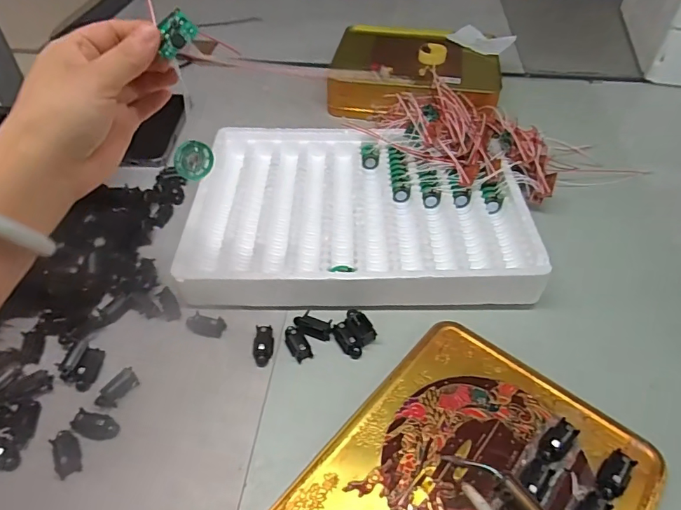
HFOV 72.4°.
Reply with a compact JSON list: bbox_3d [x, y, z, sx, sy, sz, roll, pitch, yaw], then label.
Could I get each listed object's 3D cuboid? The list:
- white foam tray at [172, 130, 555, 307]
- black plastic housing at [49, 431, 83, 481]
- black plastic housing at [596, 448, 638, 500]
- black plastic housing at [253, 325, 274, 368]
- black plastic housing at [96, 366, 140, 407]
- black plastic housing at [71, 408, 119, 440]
[{"bbox_3d":[0.020,-0.046,0.494,0.338,0.043,0.258,3,47,3],"label":"white foam tray"},{"bbox_3d":[-0.204,0.146,0.345,0.017,0.012,0.036,-22,51,-20],"label":"black plastic housing"},{"bbox_3d":[0.187,0.151,0.319,0.035,0.013,0.016,-34,56,-28],"label":"black plastic housing"},{"bbox_3d":[-0.067,0.078,0.403,0.017,0.007,0.036,0,61,1],"label":"black plastic housing"},{"bbox_3d":[-0.181,0.109,0.377,0.011,0.020,0.033,23,51,20],"label":"black plastic housing"},{"bbox_3d":[-0.190,0.131,0.359,0.033,0.016,0.017,11,48,10],"label":"black plastic housing"}]

